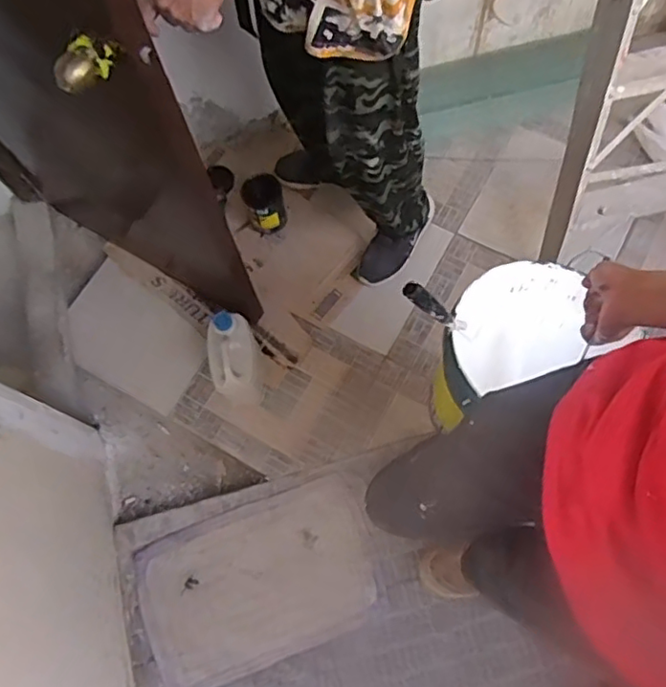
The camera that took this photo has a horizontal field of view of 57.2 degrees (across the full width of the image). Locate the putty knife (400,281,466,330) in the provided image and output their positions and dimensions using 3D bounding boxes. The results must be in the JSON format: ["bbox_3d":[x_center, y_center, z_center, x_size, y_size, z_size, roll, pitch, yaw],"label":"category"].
[{"bbox_3d":[0.152,-0.051,0.903,0.023,0.148,0.022,-1,68,43],"label":"putty knife"}]

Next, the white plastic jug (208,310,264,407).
[{"bbox_3d":[-0.233,0.041,1.474,0.097,0.248,0.176,-11,73,-2],"label":"white plastic jug"}]

